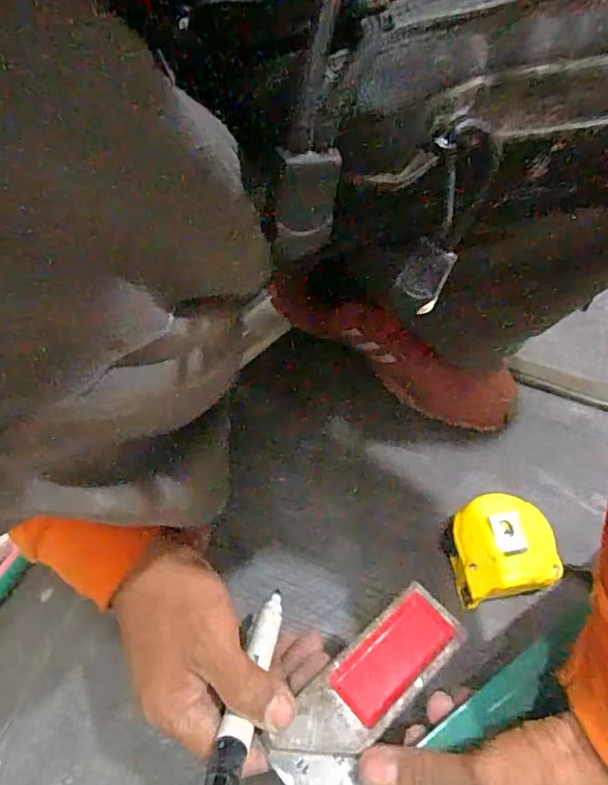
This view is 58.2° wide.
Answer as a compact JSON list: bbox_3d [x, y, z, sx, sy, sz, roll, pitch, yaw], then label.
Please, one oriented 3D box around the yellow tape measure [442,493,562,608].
[{"bbox_3d":[0.156,0.126,0.440,0.083,0.049,0.078,-9,54,-6],"label":"yellow tape measure"}]

